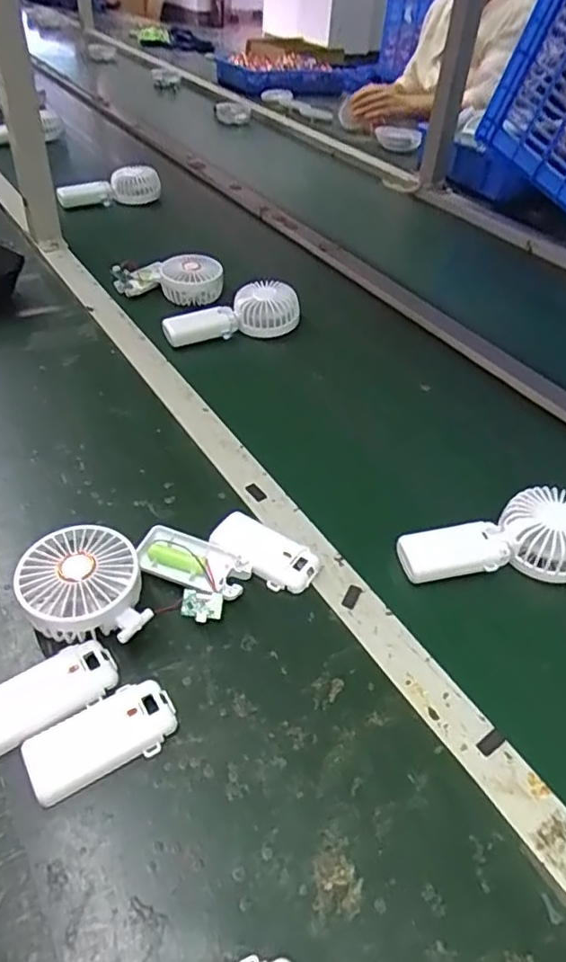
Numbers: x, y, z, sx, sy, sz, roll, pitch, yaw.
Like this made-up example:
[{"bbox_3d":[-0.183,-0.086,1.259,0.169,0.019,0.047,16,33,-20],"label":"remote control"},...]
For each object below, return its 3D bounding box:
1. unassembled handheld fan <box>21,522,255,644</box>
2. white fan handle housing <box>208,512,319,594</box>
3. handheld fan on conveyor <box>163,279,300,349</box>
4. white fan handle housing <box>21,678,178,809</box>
[{"bbox_3d":[-0.111,0.074,0.460,0.166,0.044,0.096,-12,45,-19],"label":"unassembled handheld fan"},{"bbox_3d":[-0.016,0.061,0.503,0.089,0.019,0.039,28,47,23],"label":"white fan handle housing"},{"bbox_3d":[-0.068,-0.216,0.798,0.178,0.041,0.073,-17,46,-7],"label":"handheld fan on conveyor"},{"bbox_3d":[-0.119,0.167,0.396,0.093,0.014,0.046,-19,48,-25],"label":"white fan handle housing"}]

